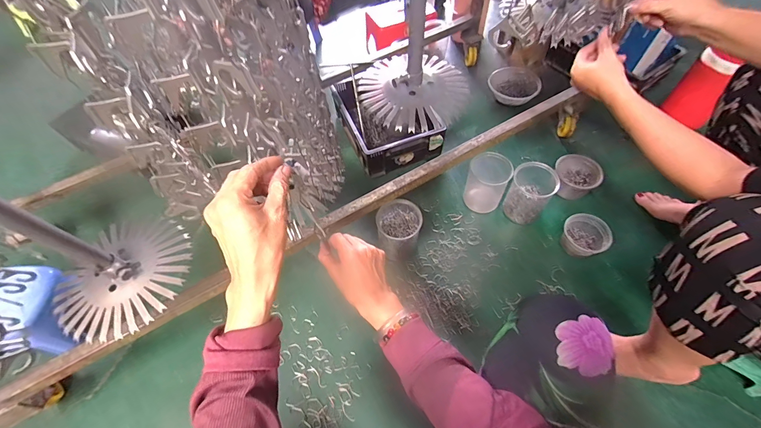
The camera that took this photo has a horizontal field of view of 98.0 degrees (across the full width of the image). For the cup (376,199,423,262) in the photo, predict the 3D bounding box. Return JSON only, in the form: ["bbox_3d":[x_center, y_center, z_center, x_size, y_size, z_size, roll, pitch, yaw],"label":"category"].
[{"bbox_3d":[0.047,0.043,0.822,0.106,0.135,0.115,-2,56,3],"label":"cup"}]

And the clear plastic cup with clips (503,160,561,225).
[{"bbox_3d":[0.385,-0.048,0.867,0.105,0.147,0.090,33,64,23],"label":"clear plastic cup with clips"}]

